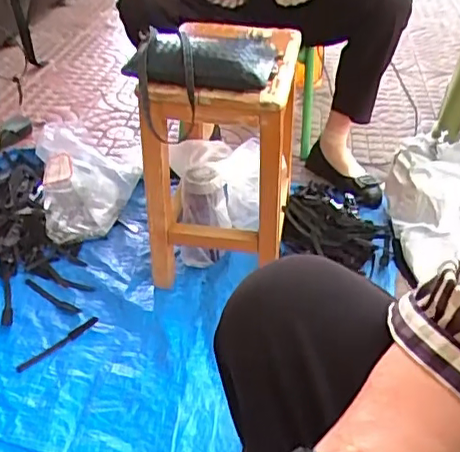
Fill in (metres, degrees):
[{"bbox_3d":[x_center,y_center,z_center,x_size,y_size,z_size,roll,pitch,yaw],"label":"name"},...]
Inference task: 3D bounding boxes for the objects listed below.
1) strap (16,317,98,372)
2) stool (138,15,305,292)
[{"bbox_3d":[-0.279,0.192,0.966,0.150,0.014,0.017,-30,45,-34],"label":"strap"},{"bbox_3d":[-0.016,-0.115,1.047,0.236,0.436,0.282,4,36,7],"label":"stool"}]

